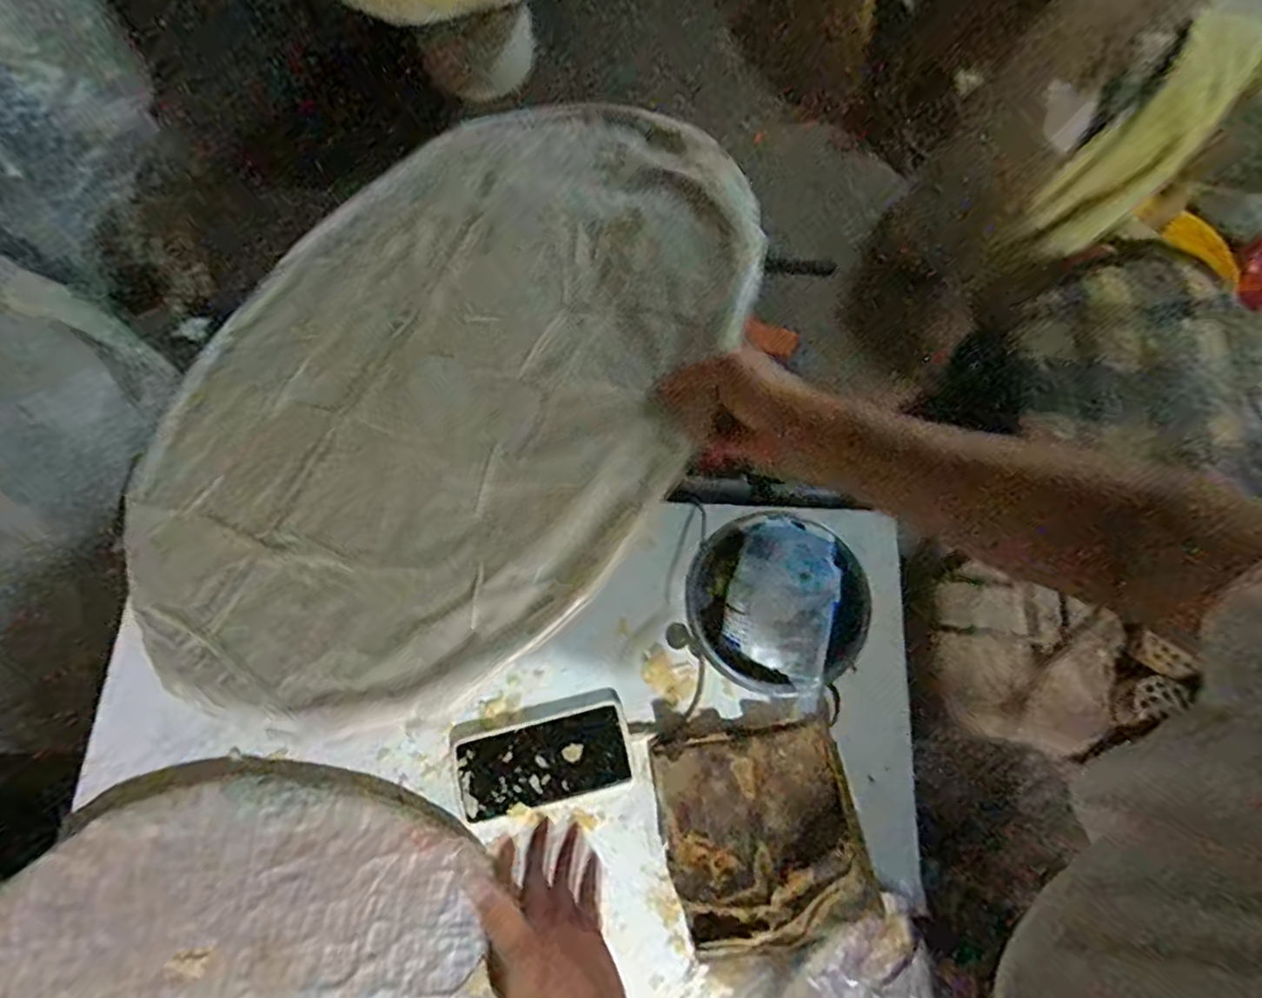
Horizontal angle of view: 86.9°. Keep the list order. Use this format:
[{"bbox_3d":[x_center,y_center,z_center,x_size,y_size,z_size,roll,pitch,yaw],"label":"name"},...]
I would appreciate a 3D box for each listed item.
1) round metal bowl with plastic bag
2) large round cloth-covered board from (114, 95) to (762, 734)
[{"bbox_3d":[0.129,0.100,0.622,0.143,0.108,0.163,-25,73,-7],"label":"round metal bowl with plastic bag"},{"bbox_3d":[-0.218,-0.140,0.645,0.656,0.026,0.671,-12,58,20],"label":"large round cloth-covered board"}]

